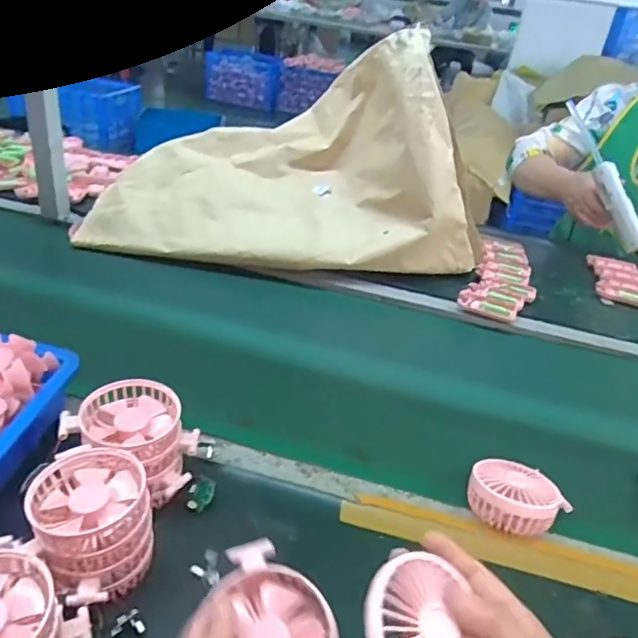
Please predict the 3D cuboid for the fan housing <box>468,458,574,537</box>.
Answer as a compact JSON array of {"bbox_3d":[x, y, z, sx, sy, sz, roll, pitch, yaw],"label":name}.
[{"bbox_3d":[0.204,0.183,0.602,0.088,0.045,0.077,-8,35,-24],"label":"fan housing"}]

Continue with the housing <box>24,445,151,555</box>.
[{"bbox_3d":[-0.190,0.142,0.478,0.087,0.028,0.090,6,32,-3],"label":"housing"}]

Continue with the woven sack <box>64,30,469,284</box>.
[{"bbox_3d":[-0.059,-0.302,1.044,0.694,0.308,0.322,4,32,-5],"label":"woven sack"}]

